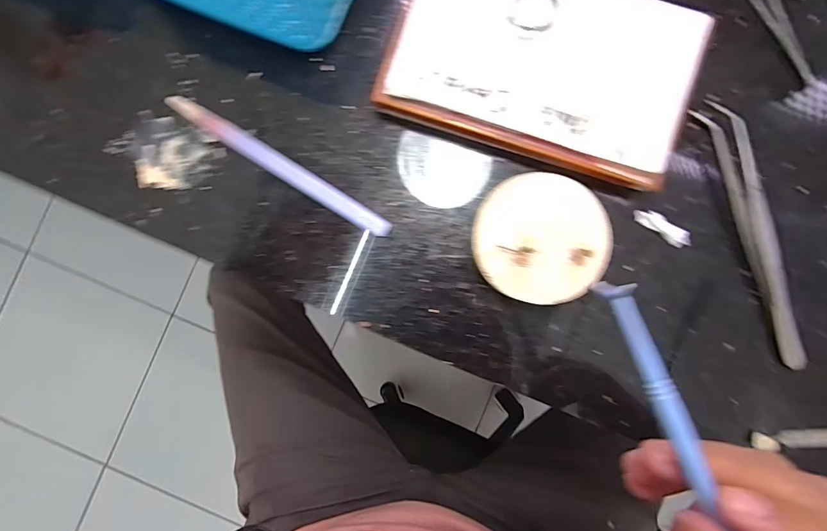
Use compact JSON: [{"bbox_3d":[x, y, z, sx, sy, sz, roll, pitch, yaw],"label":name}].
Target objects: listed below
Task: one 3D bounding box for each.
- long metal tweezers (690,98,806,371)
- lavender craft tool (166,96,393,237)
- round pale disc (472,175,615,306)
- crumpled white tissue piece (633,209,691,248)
[{"bbox_3d":[0.183,-0.017,0.210,0.012,0.013,0.146,-19,89,-1],"label":"long metal tweezers"},{"bbox_3d":[-0.074,-0.056,0.220,0.141,0.005,0.011,32,89,1],"label":"lavender craft tool"},{"bbox_3d":[0.068,-0.014,0.212,0.069,0.013,0.065,0,91,1],"label":"round pale disc"},{"bbox_3d":[0.137,-0.021,0.216,0.034,0.004,0.010,29,89,1],"label":"crumpled white tissue piece"}]

